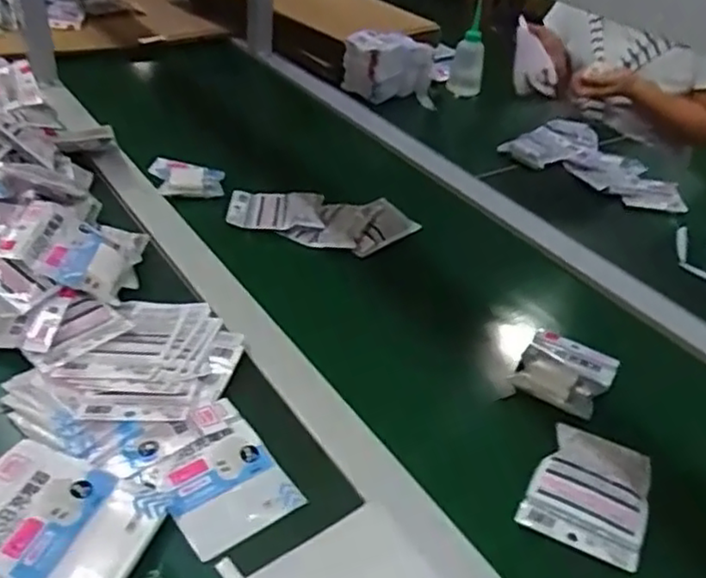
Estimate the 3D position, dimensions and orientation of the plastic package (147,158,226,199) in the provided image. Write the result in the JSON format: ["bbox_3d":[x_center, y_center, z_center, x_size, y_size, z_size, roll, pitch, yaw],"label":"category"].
[{"bbox_3d":[-0.242,-0.162,0.989,0.111,0.025,0.084,4,37,-4],"label":"plastic package"}]

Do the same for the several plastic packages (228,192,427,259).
[{"bbox_3d":[-0.044,-0.101,0.933,0.248,0.047,0.094,11,37,6],"label":"several plastic packages"}]

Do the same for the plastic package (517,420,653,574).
[{"bbox_3d":[0.214,0.181,0.608,0.100,0.027,0.114,24,40,22],"label":"plastic package"}]

